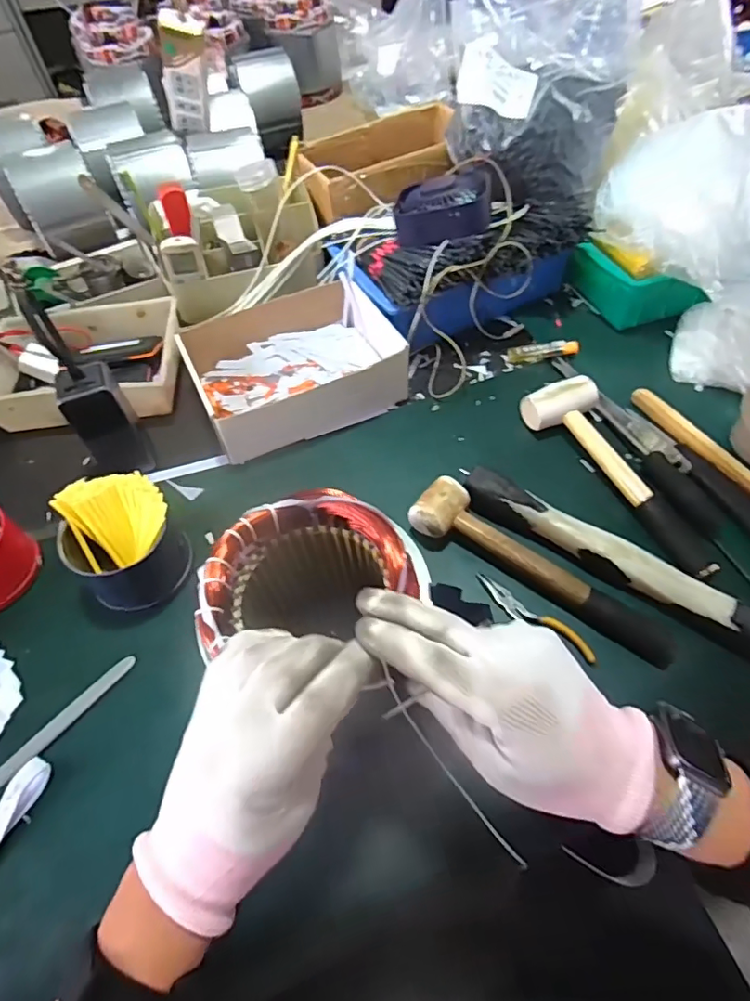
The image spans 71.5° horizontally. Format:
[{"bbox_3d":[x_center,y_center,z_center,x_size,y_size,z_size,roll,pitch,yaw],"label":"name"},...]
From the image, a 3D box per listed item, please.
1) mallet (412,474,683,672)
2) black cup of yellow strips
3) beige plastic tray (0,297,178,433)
[{"bbox_3d":[0.156,0.060,0.494,0.260,0.038,0.057,29,62,20],"label":"mallet"},{"bbox_3d":[-0.241,0.040,0.505,0.099,0.090,0.105,-1,56,2],"label":"black cup of yellow strips"},{"bbox_3d":[-0.373,-0.179,0.682,0.250,0.062,0.177,-5,56,-1],"label":"beige plastic tray"}]

